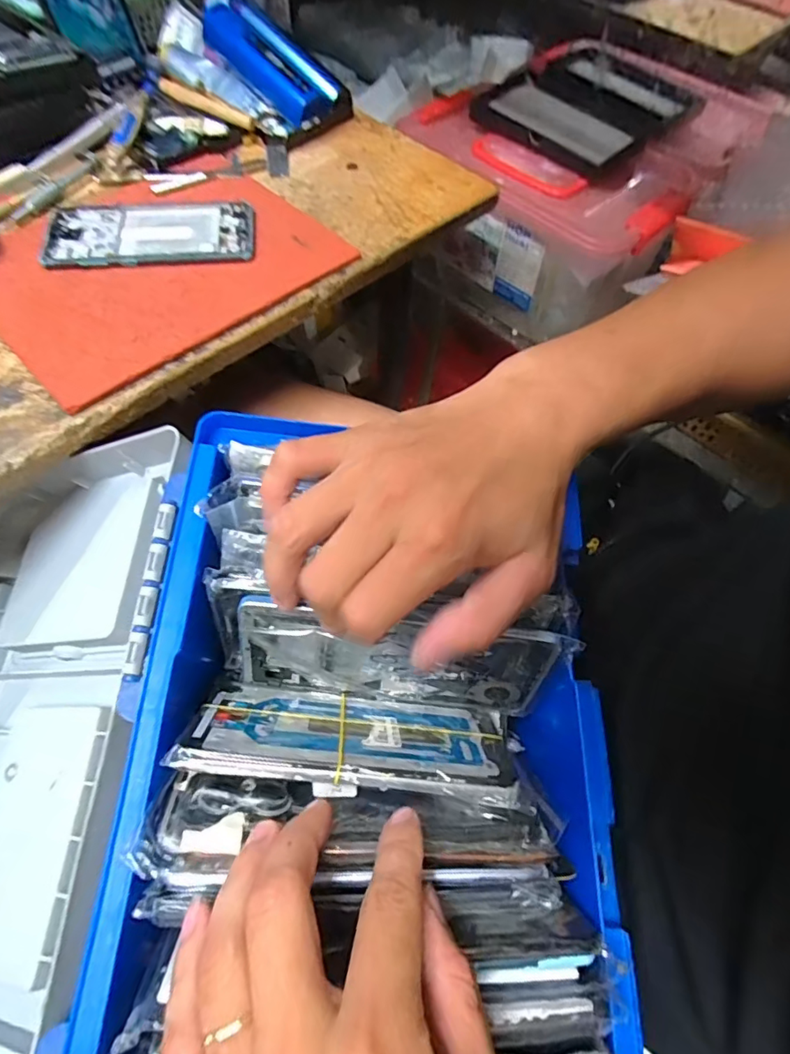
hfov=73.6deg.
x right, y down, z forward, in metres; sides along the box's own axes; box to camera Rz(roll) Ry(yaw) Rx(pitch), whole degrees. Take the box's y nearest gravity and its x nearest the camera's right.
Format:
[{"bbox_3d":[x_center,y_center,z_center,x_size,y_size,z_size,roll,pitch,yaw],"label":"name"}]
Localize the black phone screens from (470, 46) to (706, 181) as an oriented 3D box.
[{"bbox_3d":[0.218,-0.488,0.616,0.202,0.042,0.189,-40,70,-23],"label":"black phone screens"}]

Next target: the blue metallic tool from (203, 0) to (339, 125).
[{"bbox_3d":[-0.120,-0.448,0.506,0.132,0.034,0.053,39,65,-5],"label":"blue metallic tool"}]

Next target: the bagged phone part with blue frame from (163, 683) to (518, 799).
[{"bbox_3d":[-0.017,0.111,0.273,0.167,0.077,0.014,8,99,-7],"label":"bagged phone part with blue frame"}]

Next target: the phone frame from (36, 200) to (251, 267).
[{"bbox_3d":[-0.192,-0.235,0.421,0.154,0.008,0.077,-6,63,-7],"label":"phone frame"}]

